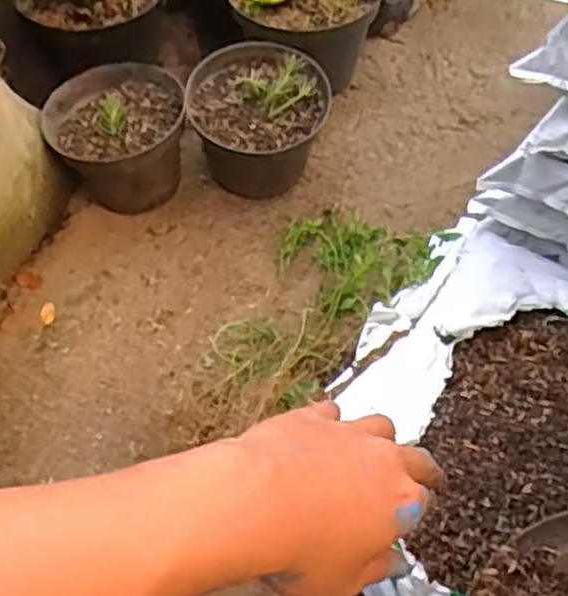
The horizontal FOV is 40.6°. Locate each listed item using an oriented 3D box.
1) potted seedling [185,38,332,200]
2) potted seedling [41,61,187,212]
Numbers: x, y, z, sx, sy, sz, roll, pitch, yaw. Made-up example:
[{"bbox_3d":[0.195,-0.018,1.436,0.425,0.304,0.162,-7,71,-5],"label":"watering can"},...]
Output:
[{"bbox_3d":[-0.025,-0.189,0.848,0.146,0.123,0.145,0,58,1],"label":"potted seedling"},{"bbox_3d":[-0.177,-0.167,0.845,0.139,0.113,0.144,-1,58,1],"label":"potted seedling"}]

